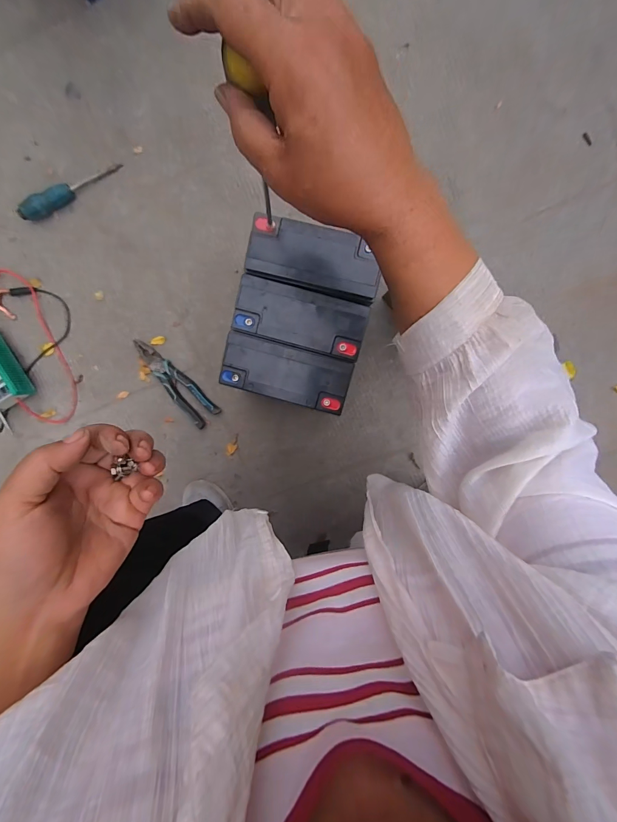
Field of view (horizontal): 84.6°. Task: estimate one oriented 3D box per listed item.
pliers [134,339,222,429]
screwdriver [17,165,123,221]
[{"bbox_3d":[-0.245,-0.053,0.622,0.051,0.015,0.188,-41,95,8],"label":"pliers"},{"bbox_3d":[-0.406,-0.375,0.575,0.184,0.033,0.027,-27,97,6],"label":"screwdriver"}]

